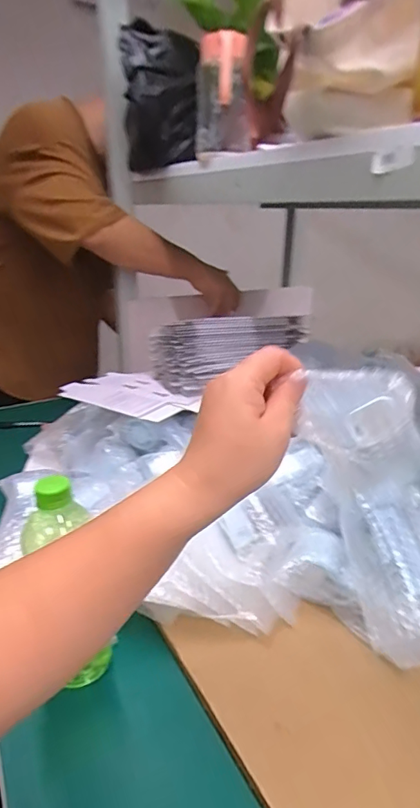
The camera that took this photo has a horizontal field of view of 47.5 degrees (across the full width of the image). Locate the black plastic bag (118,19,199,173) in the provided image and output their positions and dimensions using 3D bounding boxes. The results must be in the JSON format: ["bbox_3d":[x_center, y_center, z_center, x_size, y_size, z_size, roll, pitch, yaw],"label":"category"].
[{"bbox_3d":[-0.078,-0.473,0.746,0.110,0.176,0.150,-1,22,-5],"label":"black plastic bag"}]

